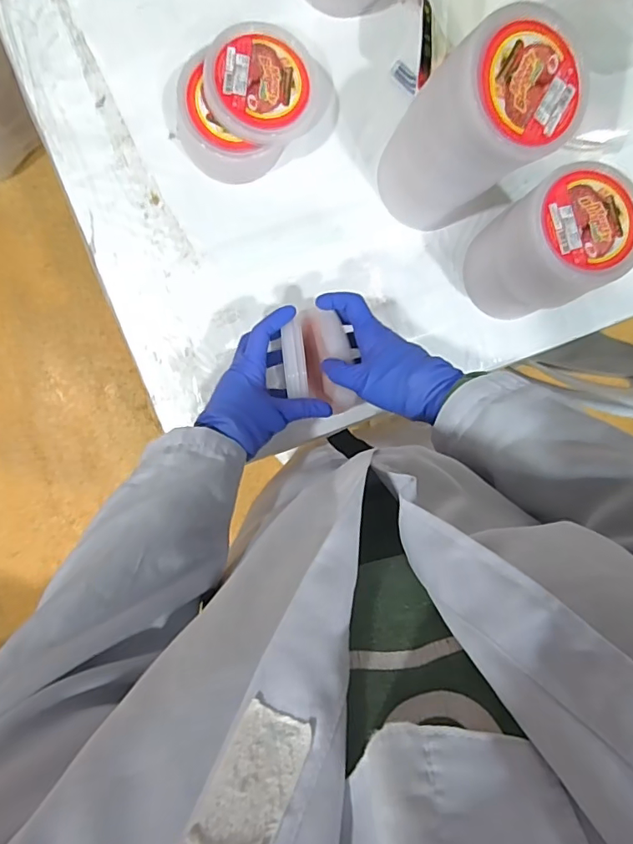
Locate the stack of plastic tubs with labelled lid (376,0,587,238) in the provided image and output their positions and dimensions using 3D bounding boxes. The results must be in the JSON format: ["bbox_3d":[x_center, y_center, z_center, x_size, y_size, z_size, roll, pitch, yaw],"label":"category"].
[{"bbox_3d":[0.156,-0.286,0.509,0.146,0.199,0.119,-43,99,-1],"label":"stack of plastic tubs with labelled lid"}]

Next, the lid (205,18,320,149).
[{"bbox_3d":[-0.055,-0.352,0.518,0.115,0.020,0.106,-1,96,-7],"label":"lid"}]

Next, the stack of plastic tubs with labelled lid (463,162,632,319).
[{"bbox_3d":[0.249,-0.194,0.547,0.125,0.167,0.106,-34,99,-2],"label":"stack of plastic tubs with labelled lid"}]

